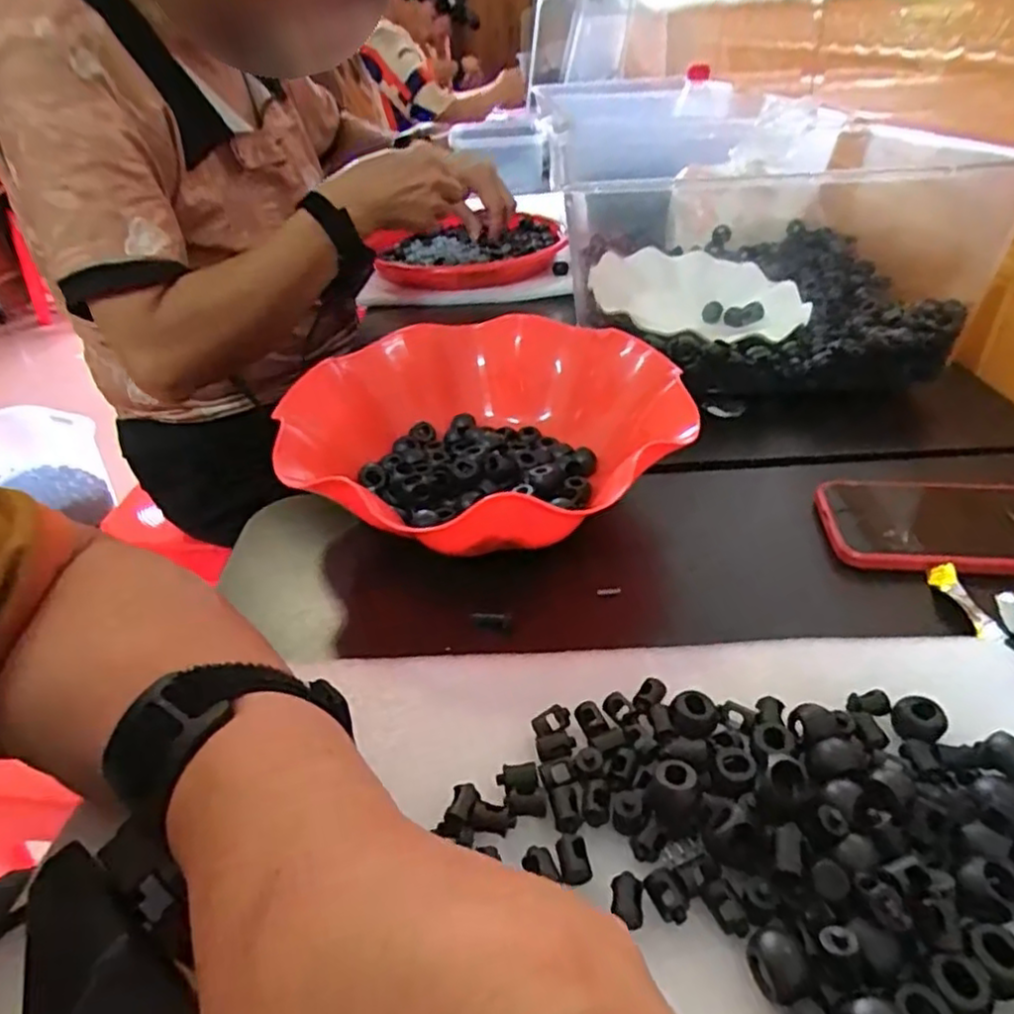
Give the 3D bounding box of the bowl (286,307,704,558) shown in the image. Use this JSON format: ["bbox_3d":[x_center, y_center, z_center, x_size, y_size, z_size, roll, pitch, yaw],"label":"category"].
[{"bbox_3d":[-0.024,-0.044,0.423,0.222,0.079,0.222,-3,35,2],"label":"bowl"}]

